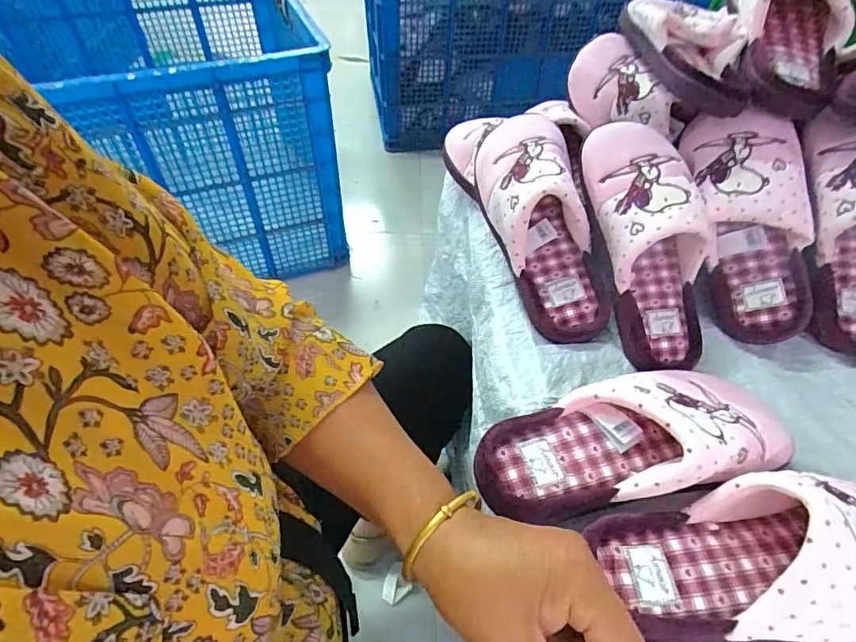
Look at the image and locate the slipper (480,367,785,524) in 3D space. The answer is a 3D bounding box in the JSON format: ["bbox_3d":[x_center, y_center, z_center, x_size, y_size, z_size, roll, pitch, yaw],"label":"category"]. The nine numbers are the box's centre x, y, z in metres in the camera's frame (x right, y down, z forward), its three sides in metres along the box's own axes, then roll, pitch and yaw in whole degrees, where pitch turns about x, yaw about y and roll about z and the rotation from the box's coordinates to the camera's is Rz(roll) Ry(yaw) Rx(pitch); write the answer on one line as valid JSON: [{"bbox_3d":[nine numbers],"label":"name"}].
[{"bbox_3d":[0.148,0.091,0.356,0.226,0.077,0.094,-14,51,-13],"label":"slipper"}]

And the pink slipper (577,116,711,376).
[{"bbox_3d":[0.206,-0.079,0.450,0.089,0.083,0.240,-9,88,-9],"label":"pink slipper"}]

